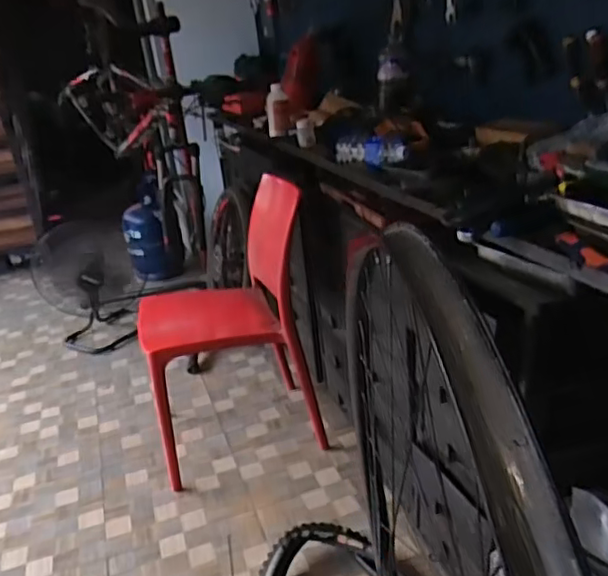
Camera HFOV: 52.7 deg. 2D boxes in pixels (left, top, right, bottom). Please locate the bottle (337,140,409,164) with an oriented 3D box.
[{"bbox_3d":[0.159,-0.336,1.509,0.066,0.053,0.216,-23,28,-36],"label":"bottle"}]

